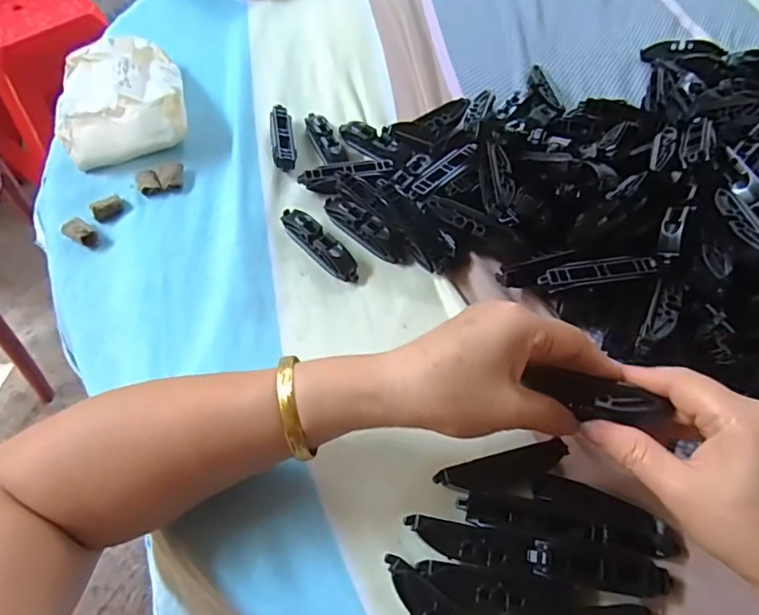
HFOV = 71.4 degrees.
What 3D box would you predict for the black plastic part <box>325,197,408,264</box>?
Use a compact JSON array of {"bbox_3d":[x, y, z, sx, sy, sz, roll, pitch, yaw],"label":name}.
[{"bbox_3d":[-0.012,-0.061,0.409,0.080,0.018,0.019,37,62,21],"label":"black plastic part"}]

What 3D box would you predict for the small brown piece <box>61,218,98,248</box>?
[{"bbox_3d":[-0.230,-0.058,0.406,0.029,0.010,0.016,32,60,19],"label":"small brown piece"}]

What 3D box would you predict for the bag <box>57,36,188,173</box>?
[{"bbox_3d":[-0.233,-0.193,0.473,0.107,0.042,0.149,-14,57,-12],"label":"bag"}]

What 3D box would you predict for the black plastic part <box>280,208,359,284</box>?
[{"bbox_3d":[-0.046,-0.049,0.398,0.018,0.018,0.080,-37,64,-24],"label":"black plastic part"}]

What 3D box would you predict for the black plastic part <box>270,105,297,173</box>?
[{"bbox_3d":[-0.085,-0.148,0.464,0.020,0.017,0.073,-7,56,-8],"label":"black plastic part"}]

